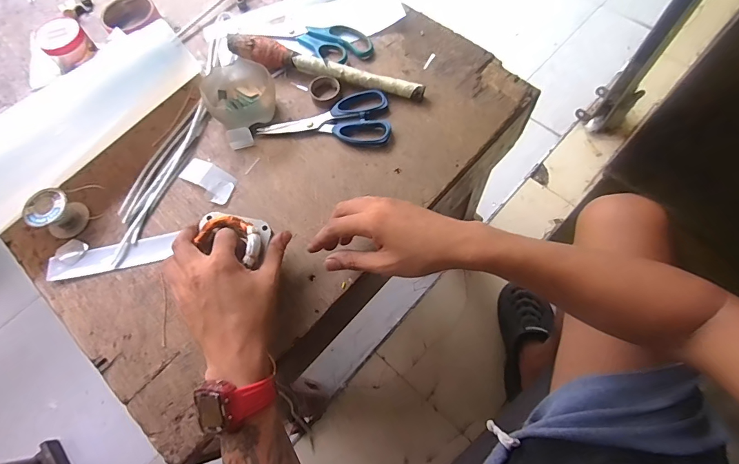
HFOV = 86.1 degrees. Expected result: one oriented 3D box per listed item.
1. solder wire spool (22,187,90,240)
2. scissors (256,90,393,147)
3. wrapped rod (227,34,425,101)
[{"bbox_3d":[-0.383,-0.023,0.485,0.044,0.041,0.049,25,70,13],"label":"solder wire spool"},{"bbox_3d":[-0.058,-0.159,0.540,0.179,0.014,0.082,5,67,5],"label":"scissors"},{"bbox_3d":[-0.066,-0.232,0.555,0.290,0.033,0.029,17,69,10],"label":"wrapped rod"}]

